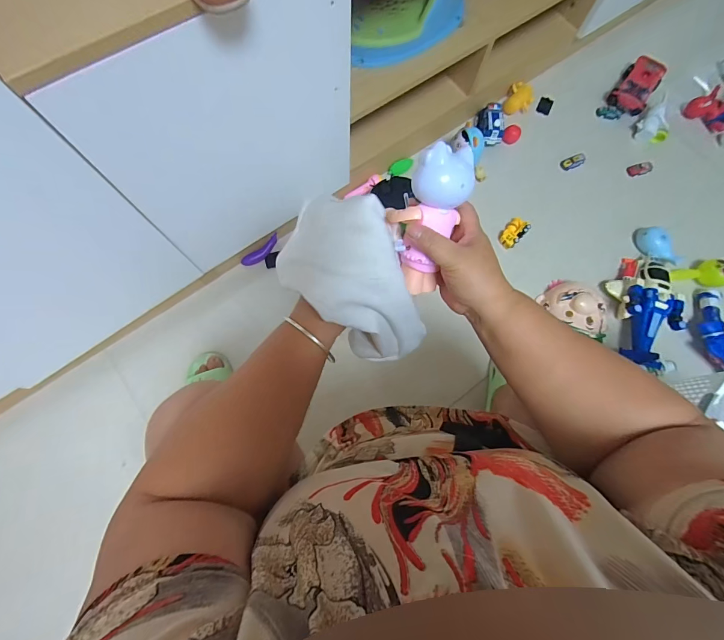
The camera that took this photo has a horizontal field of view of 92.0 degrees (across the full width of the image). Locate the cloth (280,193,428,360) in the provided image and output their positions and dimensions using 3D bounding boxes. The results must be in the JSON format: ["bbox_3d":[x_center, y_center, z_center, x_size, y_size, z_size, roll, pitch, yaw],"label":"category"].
[{"bbox_3d":[-0.006,-0.041,0.351,0.168,0.108,0.103,39,79,9],"label":"cloth"}]

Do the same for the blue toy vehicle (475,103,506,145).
[{"bbox_3d":[0.355,-0.548,0.969,0.056,0.054,0.104,-7,76,-2],"label":"blue toy vehicle"}]

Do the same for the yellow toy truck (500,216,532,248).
[{"bbox_3d":[0.401,-0.230,0.923,0.049,0.030,0.096,40,79,9],"label":"yellow toy truck"}]

